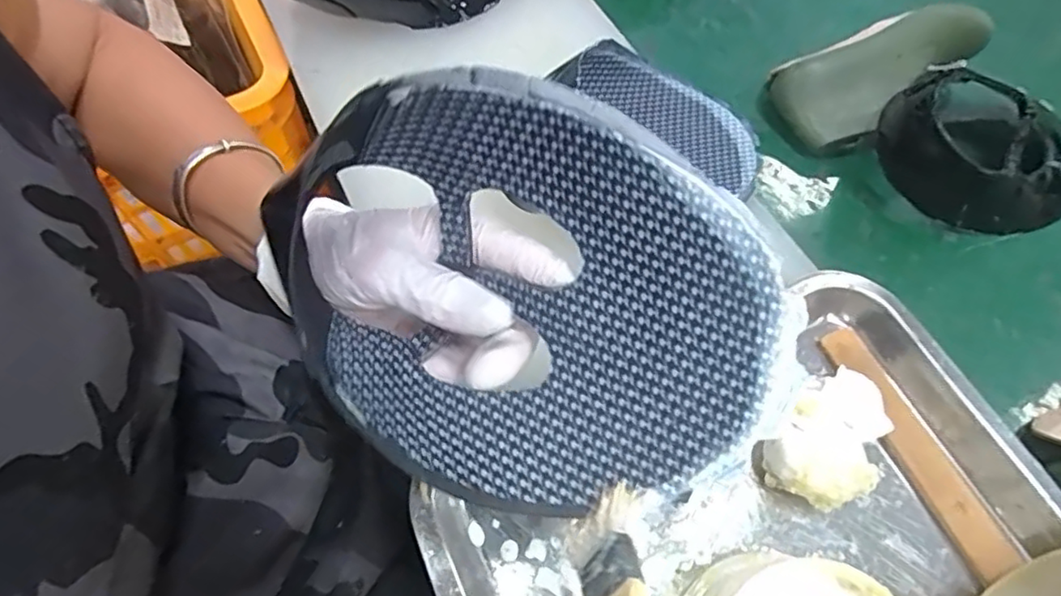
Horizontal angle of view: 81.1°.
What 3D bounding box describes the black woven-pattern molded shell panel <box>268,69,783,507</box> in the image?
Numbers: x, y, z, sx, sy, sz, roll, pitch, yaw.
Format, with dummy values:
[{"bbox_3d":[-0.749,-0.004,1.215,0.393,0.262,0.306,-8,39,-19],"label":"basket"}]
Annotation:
[{"bbox_3d":[-0.003,0.002,0.222,0.187,0.055,0.140,35,103,5],"label":"black woven-pattern molded shell panel"}]

